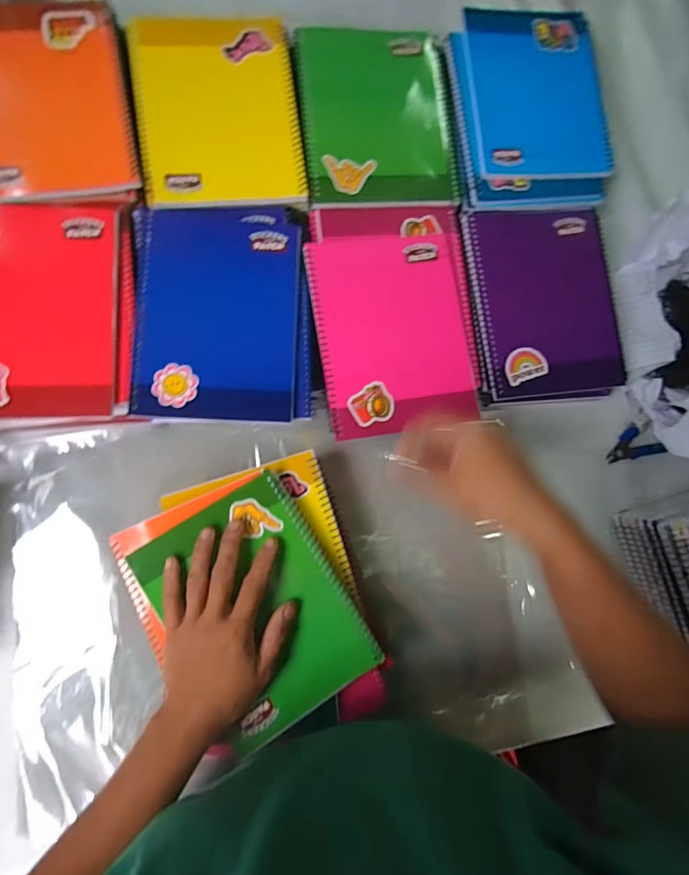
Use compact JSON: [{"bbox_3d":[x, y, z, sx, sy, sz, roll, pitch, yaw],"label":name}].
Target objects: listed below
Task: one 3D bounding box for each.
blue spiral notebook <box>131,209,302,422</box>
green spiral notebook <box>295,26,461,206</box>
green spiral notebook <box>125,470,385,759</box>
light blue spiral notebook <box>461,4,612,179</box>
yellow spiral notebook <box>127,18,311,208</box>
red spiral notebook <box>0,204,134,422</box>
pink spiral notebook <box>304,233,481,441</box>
[{"bbox_3d":[-0.121,-0.117,0.406,0.150,0.012,0.199,2,86,-6],"label":"blue spiral notebook"},{"bbox_3d":[0.037,-0.336,0.457,0.161,0.021,0.190,-6,86,-7],"label":"green spiral notebook"},{"bbox_3d":[-0.074,0.148,0.377,0.141,0.015,0.197,-31,90,-8],"label":"green spiral notebook"},{"bbox_3d":[0.210,-0.382,0.470,0.146,0.017,0.206,-4,86,-7],"label":"light blue spiral notebook"},{"bbox_3d":[-0.127,-0.331,0.432,0.158,0.012,0.201,-7,87,-7],"label":"yellow spiral notebook"},{"bbox_3d":[-0.278,-0.115,0.384,0.162,0.011,0.194,-2,86,-7],"label":"red spiral notebook"},{"bbox_3d":[0.050,-0.106,0.425,0.151,0.010,0.194,-9,87,-7],"label":"pink spiral notebook"}]

